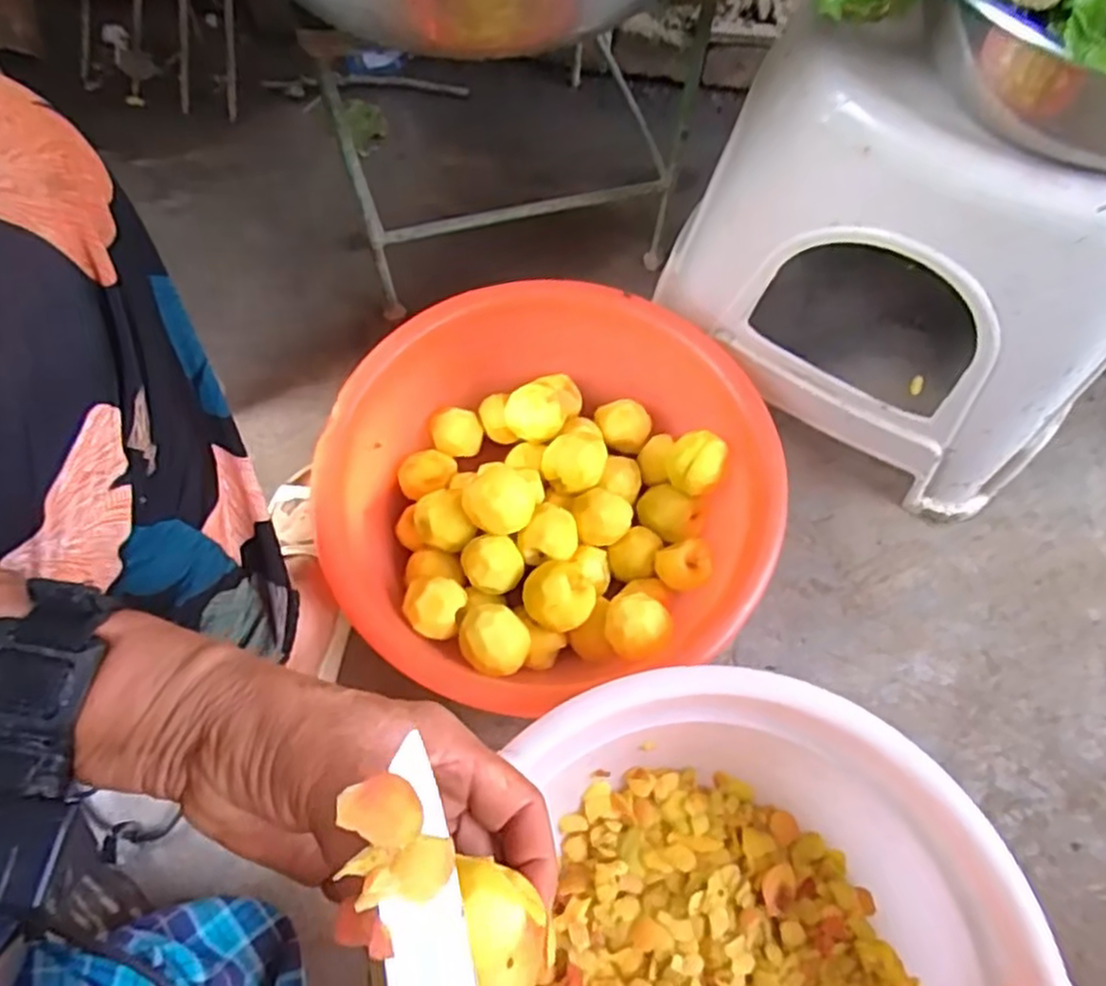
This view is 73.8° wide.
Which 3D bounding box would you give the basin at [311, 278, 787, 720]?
[{"bbox_3d":[-0.003,-0.001,0.624,0.355,0.114,0.337,-2,67,-3],"label":"basin"}]

